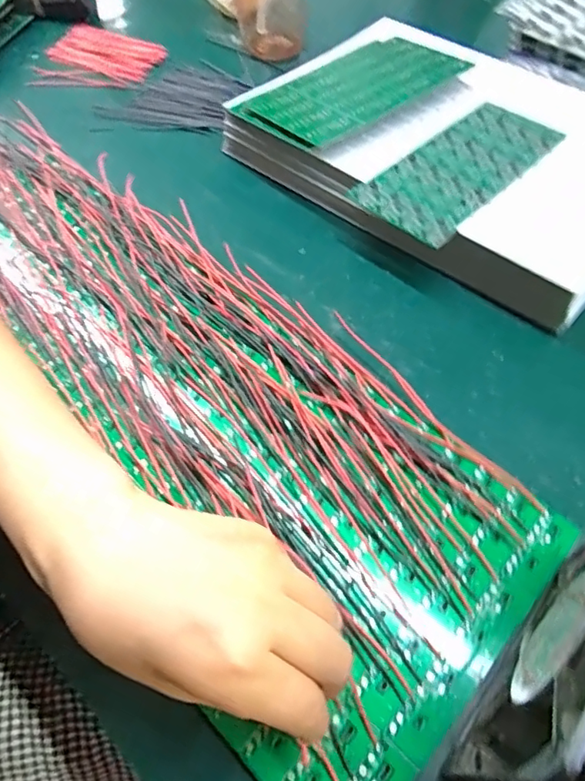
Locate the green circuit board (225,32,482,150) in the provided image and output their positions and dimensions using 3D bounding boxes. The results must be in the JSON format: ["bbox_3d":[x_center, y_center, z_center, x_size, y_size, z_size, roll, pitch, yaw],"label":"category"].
[{"bbox_3d":[0.056,-0.267,0.468,0.202,0.009,0.103,-35,60,-22],"label":"green circuit board"}]

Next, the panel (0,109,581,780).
[{"bbox_3d":[-0.108,-0.043,0.358,0.194,0.020,0.579,-38,65,-23],"label":"panel"}]

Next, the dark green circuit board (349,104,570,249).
[{"bbox_3d":[0.134,-0.175,0.415,0.184,0.006,0.079,-40,65,-23],"label":"dark green circuit board"}]

